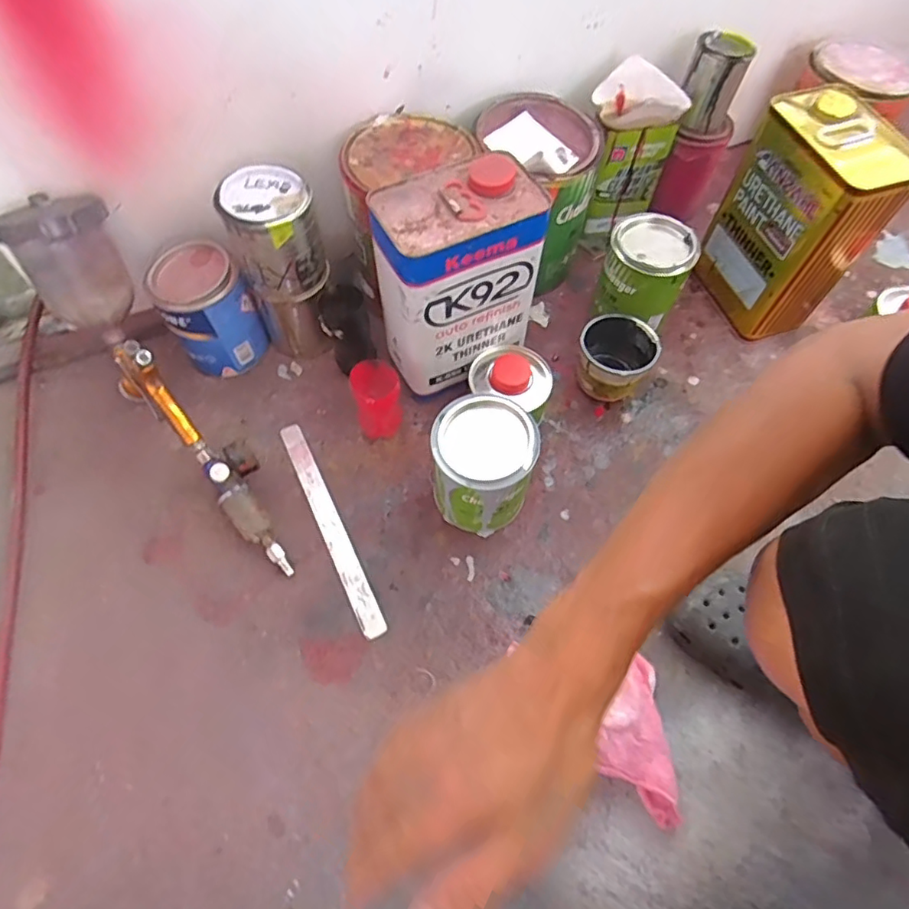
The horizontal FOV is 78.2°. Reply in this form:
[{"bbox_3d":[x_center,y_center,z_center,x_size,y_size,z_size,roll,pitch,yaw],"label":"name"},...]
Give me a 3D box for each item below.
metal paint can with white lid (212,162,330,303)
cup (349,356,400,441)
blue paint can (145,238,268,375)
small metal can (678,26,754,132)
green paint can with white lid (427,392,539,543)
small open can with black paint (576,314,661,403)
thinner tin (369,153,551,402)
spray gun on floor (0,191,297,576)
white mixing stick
[{"bbox_3d":[-0.205,-0.249,0.648,0.097,0.119,0.097,0,63,-1],"label":"metal paint can with white lid"},{"bbox_3d":[-0.090,-0.060,0.678,0.053,0.100,0.060,-11,62,-7],"label":"cup"},{"bbox_3d":[-0.309,-0.176,0.713,0.105,0.141,0.093,-33,66,-17],"label":"blue paint can"},{"bbox_3d":[0.347,-0.498,0.756,0.068,0.095,0.074,0,63,-1],"label":"small metal can"},{"bbox_3d":[0.029,0.017,0.613,0.106,0.139,0.101,0,61,-1],"label":"green paint can with white lid"},{"bbox_3d":[0.204,-0.120,0.720,0.089,0.087,0.093,0,61,-1],"label":"small open can with black paint"},{"bbox_3d":[0.004,-0.198,0.647,0.174,0.226,0.116,-30,67,-15],"label":"thinner tin"},{"bbox_3d":[-0.313,-0.070,0.647,0.105,0.177,0.469,-38,94,-20],"label":"spray gun on floor"},{"bbox_3d":[-0.147,0.080,0.657,0.029,0.006,0.284,-23,65,-15],"label":"white mixing stick"}]

